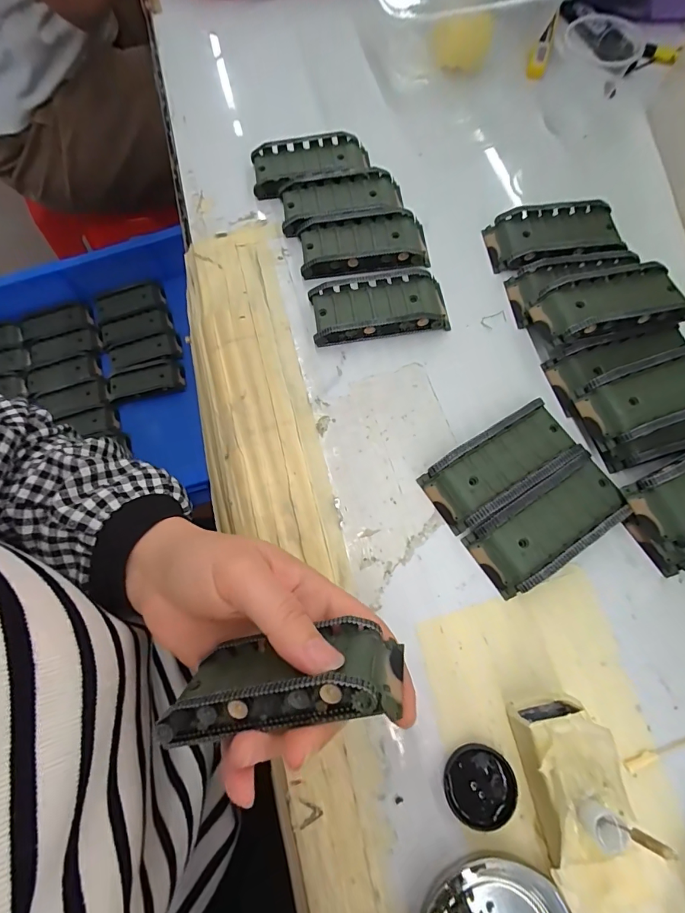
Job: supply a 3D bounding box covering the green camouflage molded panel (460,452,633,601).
[{"bbox_3d":[0.124,0.039,0.254,0.095,0.017,0.043,-33,74,-8],"label":"green camouflage molded panel"}]

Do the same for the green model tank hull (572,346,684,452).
[{"bbox_3d":[0.200,-0.040,0.268,0.092,0.020,0.044,-19,73,-4],"label":"green model tank hull"}]

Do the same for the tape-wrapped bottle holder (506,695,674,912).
[{"bbox_3d":[0.109,0.163,0.193,0.043,0.060,0.088,-5,72,1],"label":"tape-wrapped bottle holder"}]

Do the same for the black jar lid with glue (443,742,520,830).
[{"bbox_3d":[0.071,0.170,0.219,0.034,0.006,0.035,-1,72,2],"label":"black jar lid with glue"}]

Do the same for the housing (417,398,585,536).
[{"bbox_3d":[0.100,0.005,0.266,0.096,0.018,0.043,-31,74,-7],"label":"housing"}]

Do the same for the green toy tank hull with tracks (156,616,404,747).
[{"bbox_3d":[-0.025,0.090,0.176,0.094,0.044,0.025,-12,116,9],"label":"green toy tank hull with tracks"}]

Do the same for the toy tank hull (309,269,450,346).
[{"bbox_3d":[0.026,-0.110,0.306,0.095,0.019,0.044,-8,72,0],"label":"toy tank hull"}]

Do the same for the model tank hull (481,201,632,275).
[{"bbox_3d":[0.161,-0.167,0.323,0.094,0.015,0.050,-10,72,-1],"label":"model tank hull"}]

